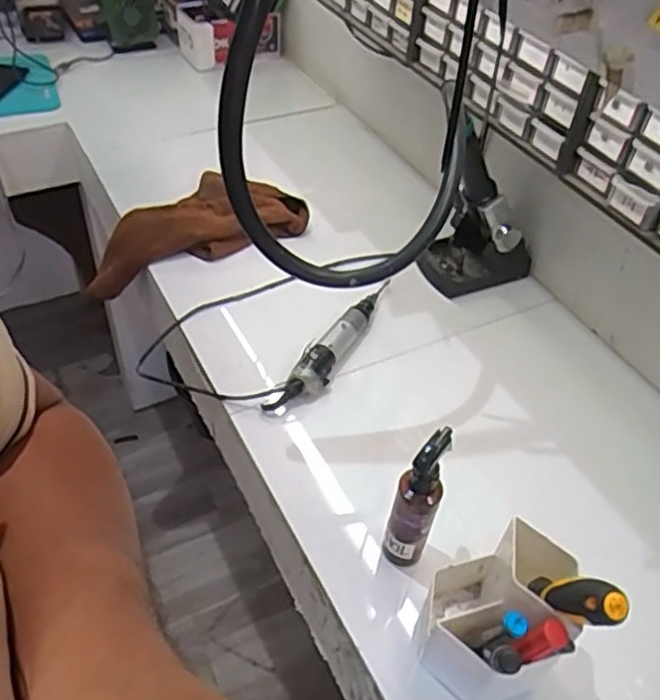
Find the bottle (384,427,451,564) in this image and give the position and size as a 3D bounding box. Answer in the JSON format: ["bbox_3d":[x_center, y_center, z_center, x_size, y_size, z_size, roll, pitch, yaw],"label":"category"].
[{"bbox_3d":[0.074,0.133,0.593,0.036,0.174,0.035,13,46,8],"label":"bottle"}]

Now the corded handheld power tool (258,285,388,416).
[{"bbox_3d":[0.013,-0.002,0.832,0.045,0.046,0.247,29,51,22],"label":"corded handheld power tool"}]

